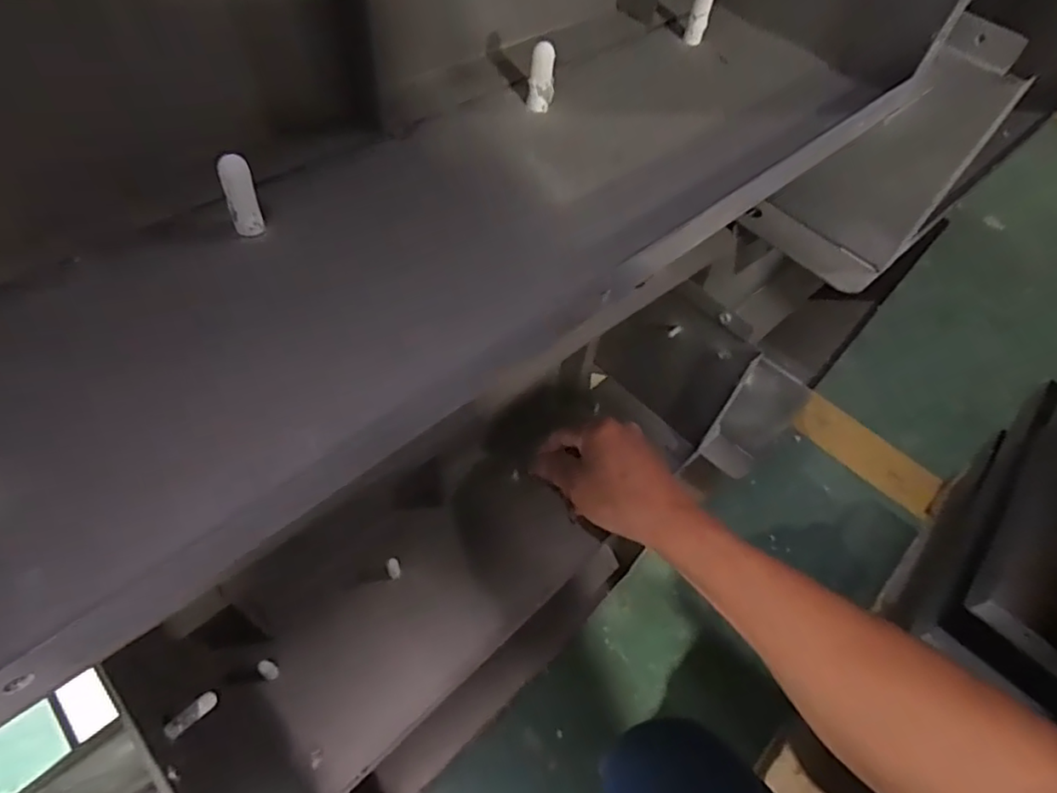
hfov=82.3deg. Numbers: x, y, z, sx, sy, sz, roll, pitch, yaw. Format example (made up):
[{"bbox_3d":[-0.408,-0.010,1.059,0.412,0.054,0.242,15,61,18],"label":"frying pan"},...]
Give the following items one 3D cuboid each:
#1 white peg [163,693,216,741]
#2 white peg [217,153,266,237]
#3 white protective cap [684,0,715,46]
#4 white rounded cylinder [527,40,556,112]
[{"bbox_3d":[-0.162,0.153,0.290,0.008,0.008,0.024,34,44,17],"label":"white peg"},{"bbox_3d":[-0.081,-0.056,0.171,0.009,0.022,0.007,-19,60,-17],"label":"white peg"},{"bbox_3d":[0.076,-0.169,0.268,0.009,0.023,0.005,15,56,5],"label":"white protective cap"},{"bbox_3d":[0.005,-0.118,0.224,0.009,0.023,0.006,7,56,-1],"label":"white rounded cylinder"}]

